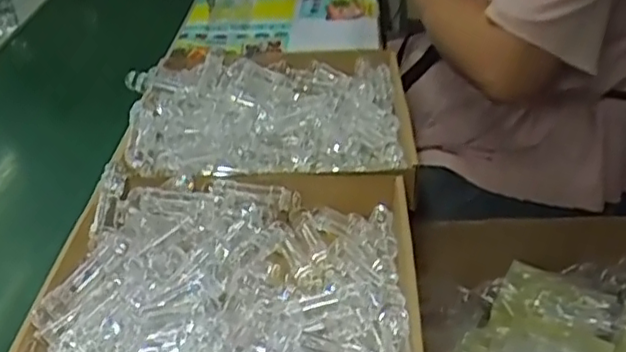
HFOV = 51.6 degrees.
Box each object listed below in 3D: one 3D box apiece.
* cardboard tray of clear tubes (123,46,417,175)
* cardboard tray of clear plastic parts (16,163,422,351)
[{"bbox_3d":[-0.051,-0.079,0.777,0.323,0.056,0.286,-2,36,3],"label":"cardboard tray of clear tubes"},{"bbox_3d":[-0.069,0.095,0.545,0.304,0.065,0.296,-1,36,5],"label":"cardboard tray of clear plastic parts"}]

